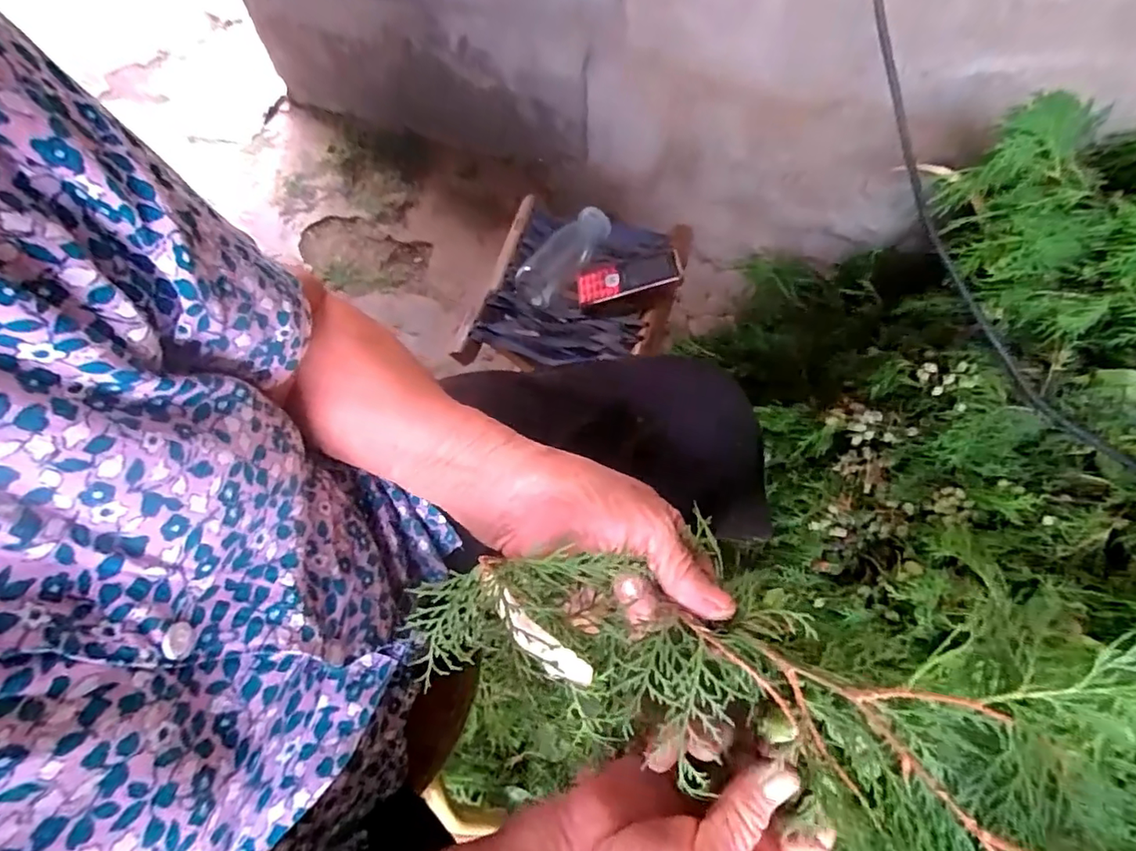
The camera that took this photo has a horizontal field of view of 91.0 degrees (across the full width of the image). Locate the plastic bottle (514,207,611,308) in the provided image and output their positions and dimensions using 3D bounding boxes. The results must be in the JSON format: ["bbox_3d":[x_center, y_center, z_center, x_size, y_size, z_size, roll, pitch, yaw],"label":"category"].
[{"bbox_3d":[-0.008,-0.213,0.694,0.048,0.050,0.142,30,66,19],"label":"plastic bottle"}]

